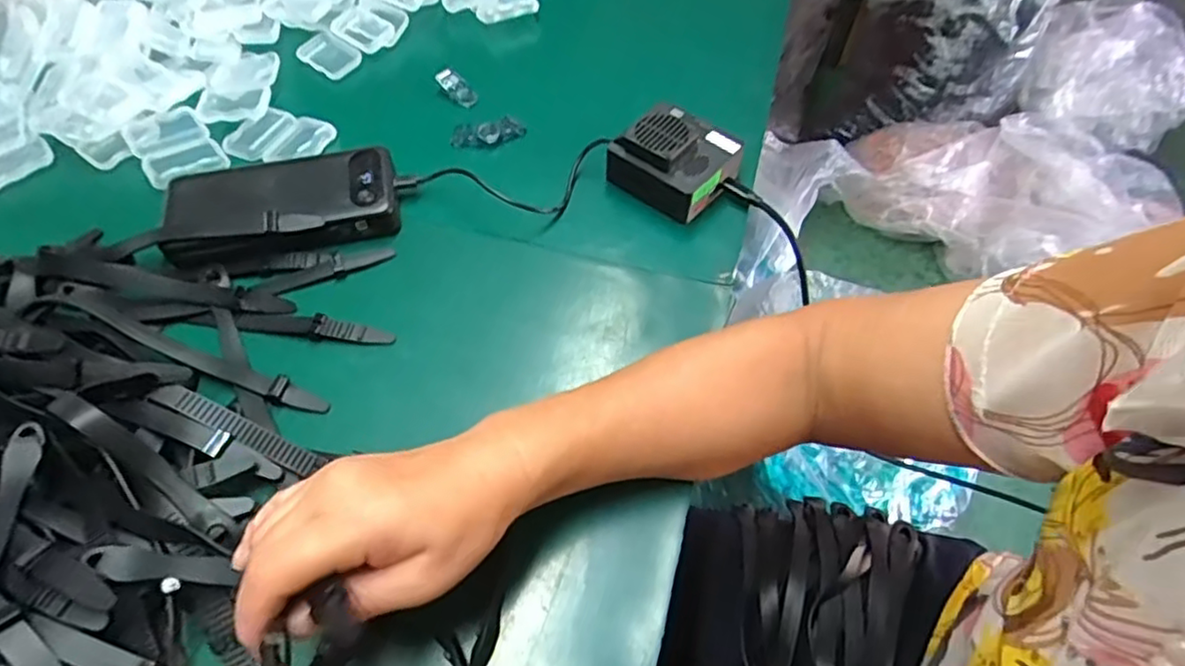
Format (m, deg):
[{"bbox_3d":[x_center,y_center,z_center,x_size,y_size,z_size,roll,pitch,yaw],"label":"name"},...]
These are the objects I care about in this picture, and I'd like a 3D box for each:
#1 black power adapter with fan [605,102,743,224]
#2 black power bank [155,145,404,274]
[{"bbox_3d":[0.061,-0.131,0.479,0.076,0.050,0.065,34,63,19],"label":"black power adapter with fan"},{"bbox_3d":[-0.218,-0.091,0.463,0.152,0.025,0.079,-14,58,-10],"label":"black power bank"}]

